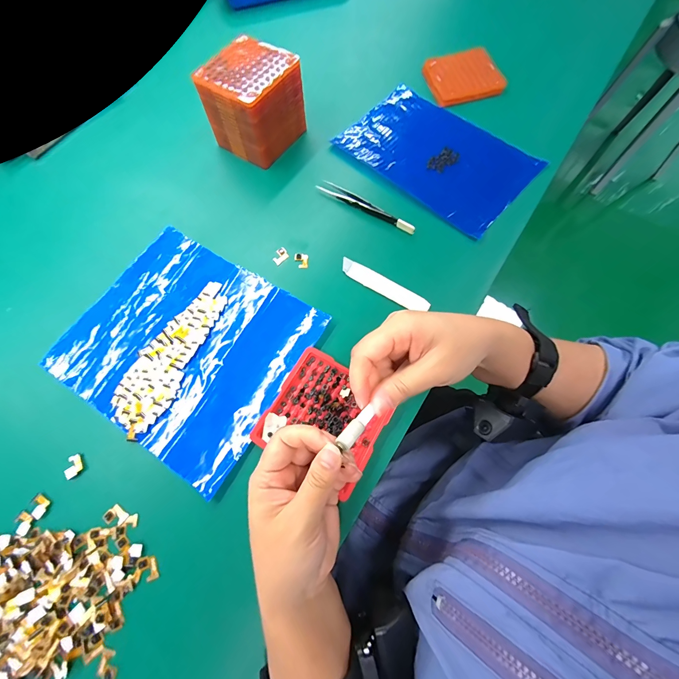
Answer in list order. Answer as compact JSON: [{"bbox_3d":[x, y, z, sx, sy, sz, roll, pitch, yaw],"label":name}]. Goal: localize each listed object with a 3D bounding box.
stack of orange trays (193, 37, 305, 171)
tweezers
[{"bbox_3d":[-0.100,-0.280,0.372,0.086,0.079,0.094,33,75,12],"label":"stack of orange trays"},{"bbox_3d":[0.029,-0.154,0.357,0.127,0.008,0.018,35,76,12],"label":"tweezers"}]

